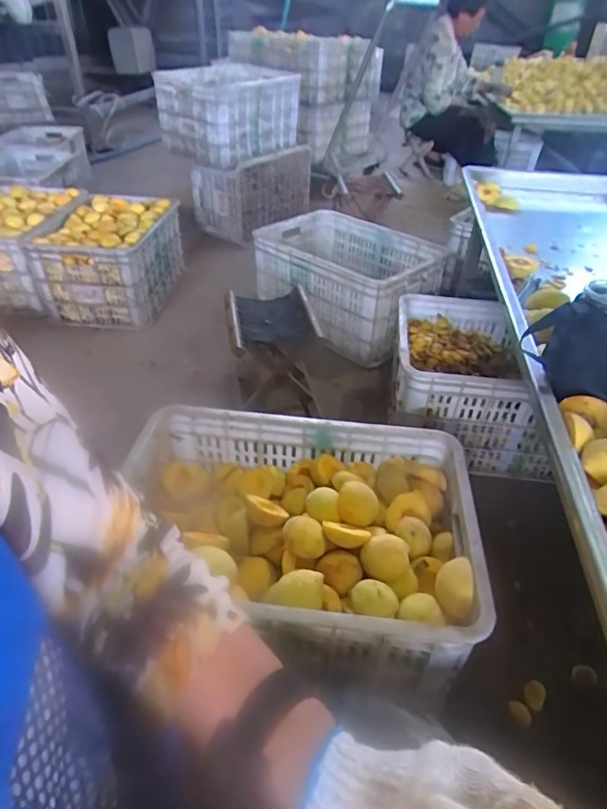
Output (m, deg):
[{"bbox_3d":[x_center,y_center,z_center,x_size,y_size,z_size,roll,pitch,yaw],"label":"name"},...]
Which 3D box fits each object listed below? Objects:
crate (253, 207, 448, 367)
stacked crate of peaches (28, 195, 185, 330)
[{"bbox_3d":[0.131,-0.408,1.516,0.525,0.224,0.355,29,47,29],"label":"crate"},{"bbox_3d":[-0.617,-0.480,1.615,0.306,0.289,0.460,5,40,4],"label":"stacked crate of peaches"}]

